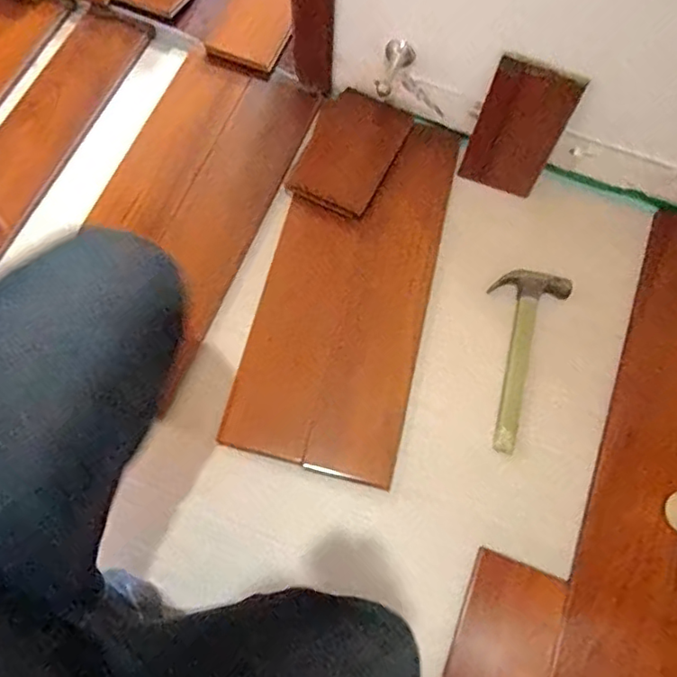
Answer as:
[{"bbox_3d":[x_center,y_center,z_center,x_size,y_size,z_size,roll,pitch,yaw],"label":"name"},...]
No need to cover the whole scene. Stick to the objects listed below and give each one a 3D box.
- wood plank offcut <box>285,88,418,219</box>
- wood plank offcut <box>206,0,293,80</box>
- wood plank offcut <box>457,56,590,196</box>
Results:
[{"bbox_3d":[0.023,-0.310,0.957,0.140,0.025,0.218,24,75,3],"label":"wood plank offcut"},{"bbox_3d":[-0.145,-0.580,1.042,0.147,0.021,0.207,29,84,13],"label":"wood plank offcut"},{"bbox_3d":[0.284,-0.324,0.902,0.131,0.215,0.016,11,54,-2],"label":"wood plank offcut"}]

